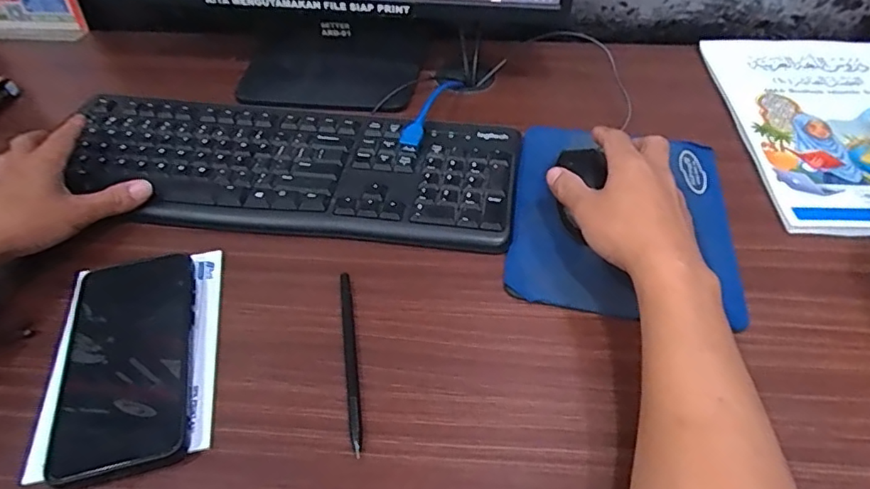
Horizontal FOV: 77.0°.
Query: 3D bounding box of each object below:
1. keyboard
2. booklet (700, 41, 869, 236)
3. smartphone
[{"bbox_3d":[-0.134,-0.076,0.498,0.411,0.023,0.152,10,50,9],"label":"keyboard"},{"bbox_3d":[0.400,-0.121,0.530,0.210,0.011,0.303,2,49,3],"label":"booklet"},{"bbox_3d":[-0.209,0.078,0.373,0.085,0.015,0.159,-11,50,-8],"label":"smartphone"}]

